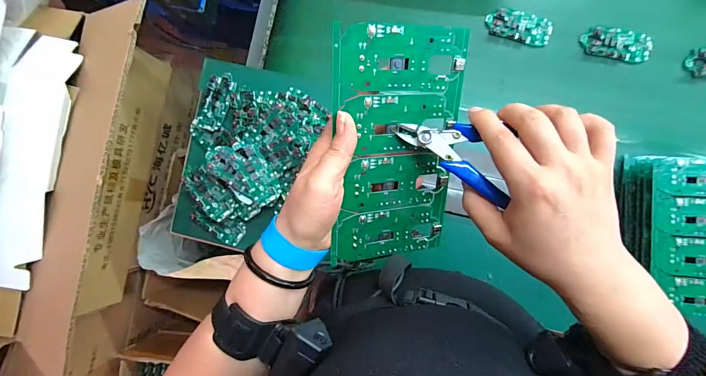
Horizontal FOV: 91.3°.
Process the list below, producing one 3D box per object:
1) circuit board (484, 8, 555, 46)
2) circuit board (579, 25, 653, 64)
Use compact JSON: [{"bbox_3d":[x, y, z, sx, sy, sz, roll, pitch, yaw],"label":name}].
[{"bbox_3d":[0.264,-0.258,0.552,0.101,0.011,0.045,18,91,6],"label":"circuit board"},{"bbox_3d":[0.410,-0.224,0.538,0.100,0.014,0.045,12,94,5],"label":"circuit board"}]

